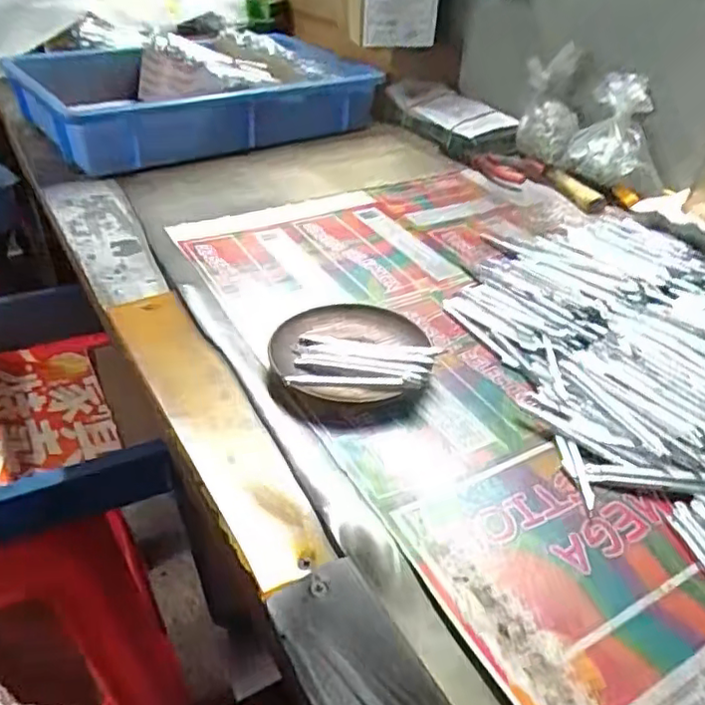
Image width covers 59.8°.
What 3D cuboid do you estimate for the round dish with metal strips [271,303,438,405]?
[{"bbox_3d":[-0.004,-0.001,0.449,0.109,0.022,0.107,2,38,-1],"label":"round dish with metal strips"}]

